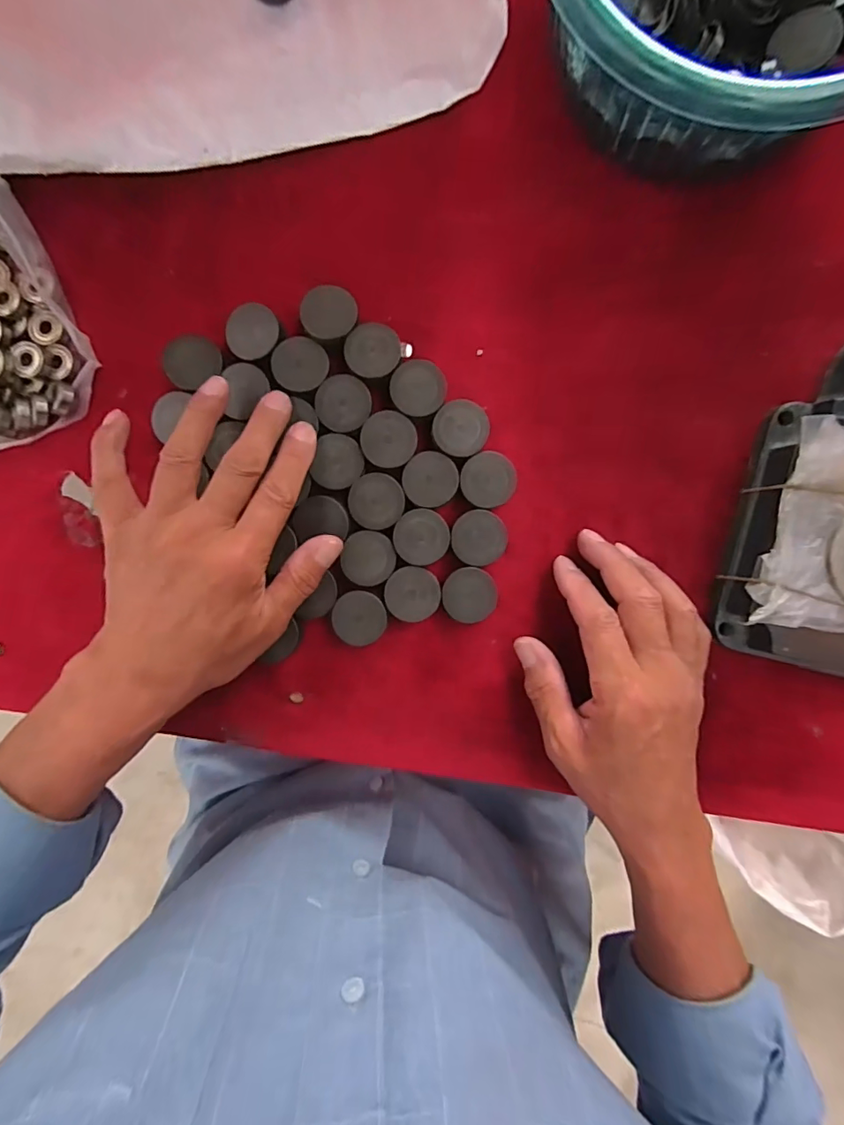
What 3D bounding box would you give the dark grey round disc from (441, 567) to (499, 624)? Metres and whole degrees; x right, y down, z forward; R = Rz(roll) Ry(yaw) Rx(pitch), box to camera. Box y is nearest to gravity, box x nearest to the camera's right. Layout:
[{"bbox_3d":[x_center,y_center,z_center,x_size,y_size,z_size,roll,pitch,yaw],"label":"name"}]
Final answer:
[{"bbox_3d":[0.029,0.019,0.300,0.031,0.014,0.032,0,93,3],"label":"dark grey round disc"}]

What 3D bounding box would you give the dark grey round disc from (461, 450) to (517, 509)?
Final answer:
[{"bbox_3d":[0.039,-0.049,0.298,0.031,0.011,0.032,0,93,3],"label":"dark grey round disc"}]

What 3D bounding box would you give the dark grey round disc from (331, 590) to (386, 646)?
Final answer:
[{"bbox_3d":[-0.037,0.034,0.298,0.031,0.004,0.032,0,93,3],"label":"dark grey round disc"}]

